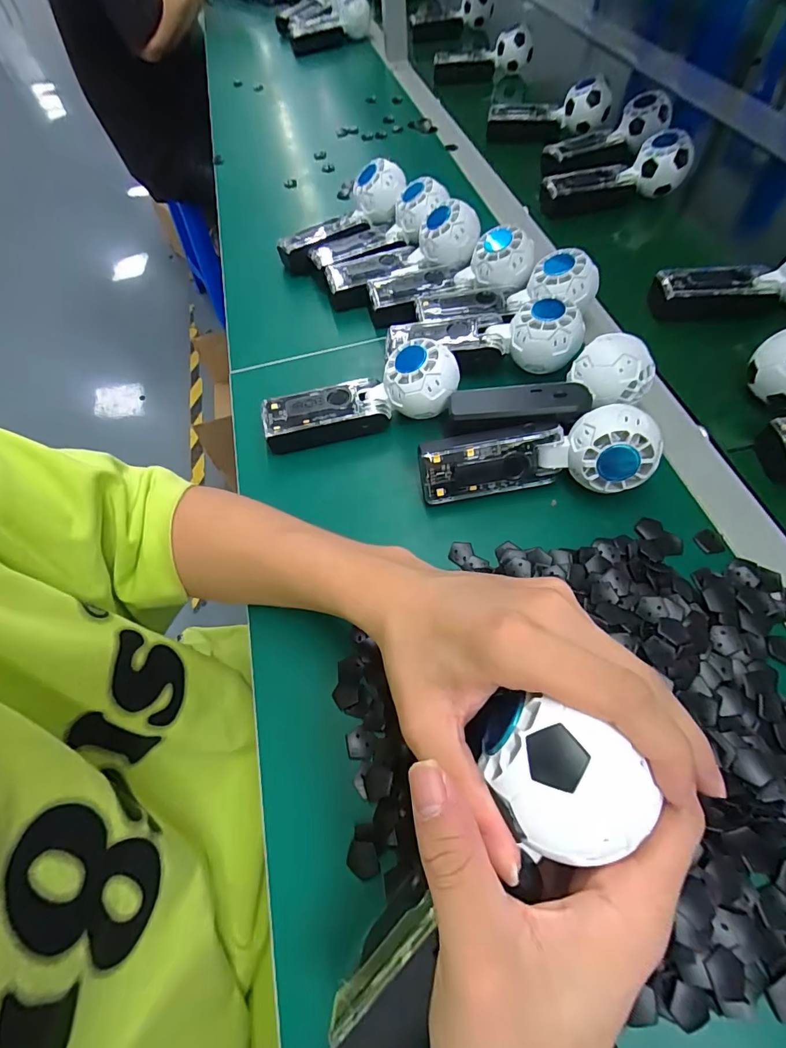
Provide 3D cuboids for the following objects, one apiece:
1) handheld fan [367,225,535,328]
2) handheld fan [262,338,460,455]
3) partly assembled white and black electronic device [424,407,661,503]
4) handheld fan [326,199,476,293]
[{"bbox_3d":[0.057,-0.255,0.455,0.166,0.051,0.062,-8,60,0],"label":"handheld fan"},{"bbox_3d":[-0.028,-0.107,0.390,0.172,0.046,0.054,-16,59,10],"label":"handheld fan"},{"bbox_3d":[0.103,-0.052,0.336,0.166,0.060,0.056,0,60,4],"label":"partly assembled white and black electronic device"},{"bbox_3d":[0.009,-0.289,0.477,0.165,0.044,0.061,-12,59,14],"label":"handheld fan"}]

